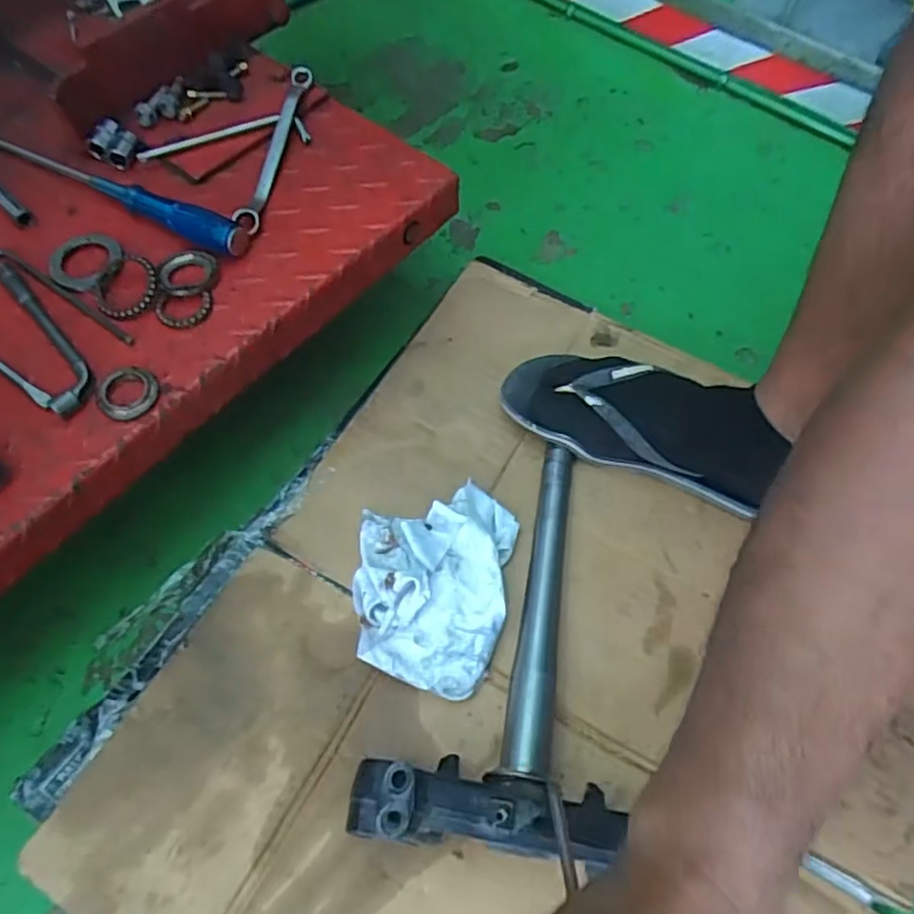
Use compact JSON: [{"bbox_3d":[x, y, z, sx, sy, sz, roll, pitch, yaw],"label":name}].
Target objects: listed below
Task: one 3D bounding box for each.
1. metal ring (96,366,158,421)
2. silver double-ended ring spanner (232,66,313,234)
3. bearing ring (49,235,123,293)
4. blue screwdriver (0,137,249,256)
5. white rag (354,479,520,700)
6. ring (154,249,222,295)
[{"bbox_3d":[-0.221,-0.043,0.449,0.039,0.012,0.035,-27,65,-13],"label":"metal ring"},{"bbox_3d":[-0.151,-0.259,0.556,0.018,0.017,0.193,6,62,4],"label":"silver double-ended ring spanner"},{"bbox_3d":[-0.278,-0.146,0.498,0.046,0.010,0.052,37,69,18],"label":"bearing ring"},{"bbox_3d":[-0.286,-0.217,0.527,0.274,0.024,0.026,23,65,13],"label":"blue screwdriver"},{"bbox_3d":[-0.021,0.091,0.512,0.117,0.051,0.158,10,63,5],"label":"white rag"},{"bbox_3d":[-0.200,-0.138,0.495,0.043,0.010,0.044,0,62,1],"label":"ring"}]

